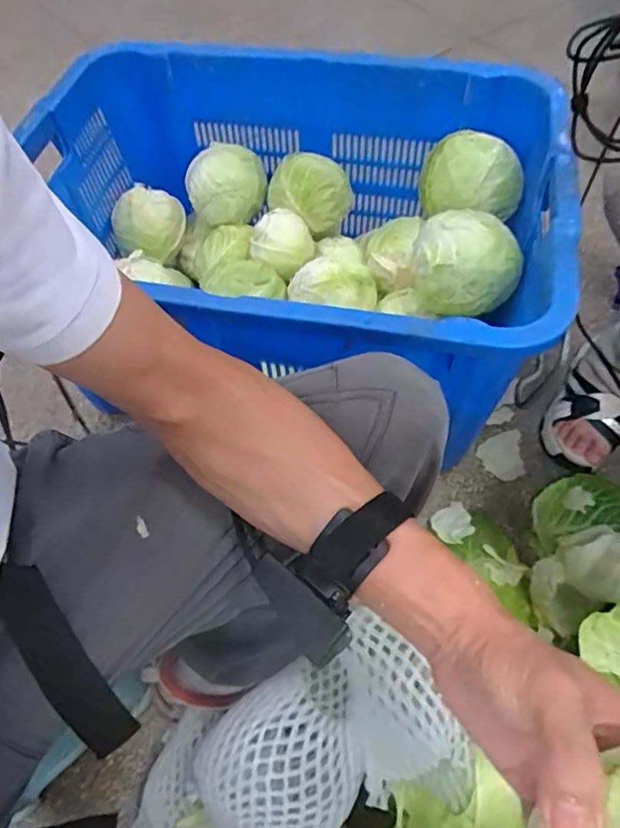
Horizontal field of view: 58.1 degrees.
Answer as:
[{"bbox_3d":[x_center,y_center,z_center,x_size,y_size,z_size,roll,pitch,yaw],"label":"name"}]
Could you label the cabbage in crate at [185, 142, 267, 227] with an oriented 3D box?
[{"bbox_3d":[-0.133,-0.363,0.879,0.123,0.088,0.099,-12,59,-5],"label":"cabbage in crate"}]

